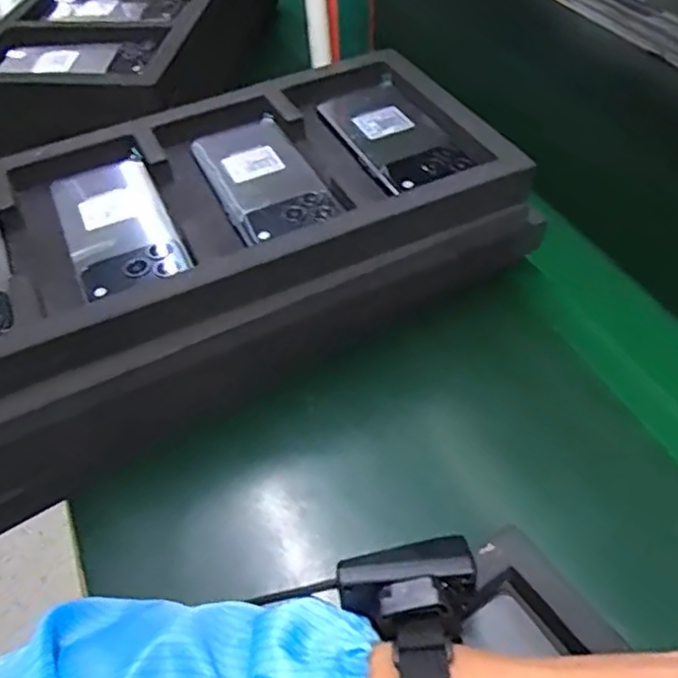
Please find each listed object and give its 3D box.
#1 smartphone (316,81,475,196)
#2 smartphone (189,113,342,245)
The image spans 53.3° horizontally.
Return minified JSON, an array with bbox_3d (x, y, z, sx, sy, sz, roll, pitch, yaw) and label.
[{"bbox_3d":[0.046,-0.168,0.548,0.074,0.010,0.176,-19,50,-13],"label":"smartphone"},{"bbox_3d":[-0.059,-0.126,0.525,0.074,0.013,0.179,-20,50,-13],"label":"smartphone"}]

